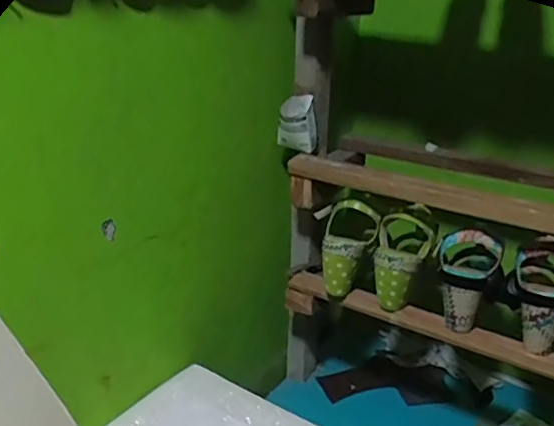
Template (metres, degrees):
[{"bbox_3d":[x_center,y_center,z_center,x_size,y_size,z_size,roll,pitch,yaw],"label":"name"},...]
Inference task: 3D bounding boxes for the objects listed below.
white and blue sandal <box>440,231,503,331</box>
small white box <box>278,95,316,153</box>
[{"bbox_3d":[0.261,0.086,0.803,0.077,0.127,0.084,9,22,17],"label":"white and blue sandal"},{"bbox_3d":[0.031,-0.135,0.885,0.058,0.079,0.024,2,21,-1],"label":"small white box"}]

